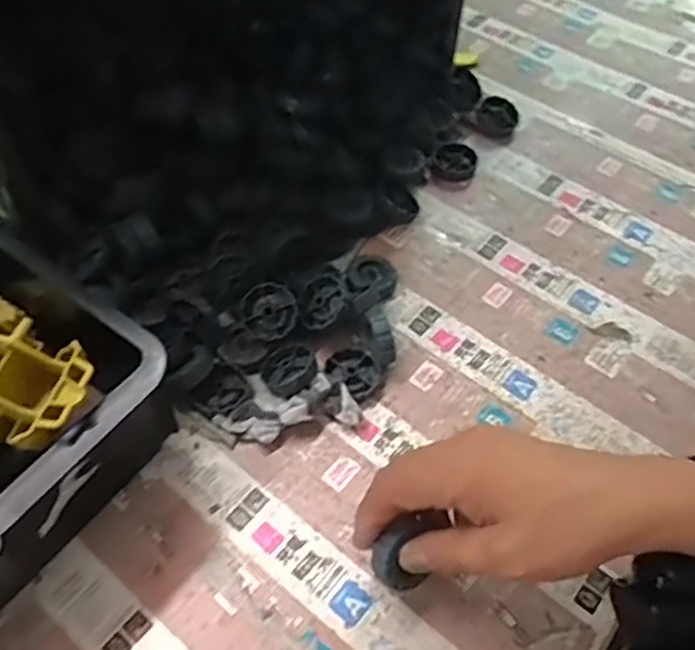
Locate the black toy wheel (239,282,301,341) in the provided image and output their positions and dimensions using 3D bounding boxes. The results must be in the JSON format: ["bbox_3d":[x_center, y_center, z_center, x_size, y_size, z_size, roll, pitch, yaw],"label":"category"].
[{"bbox_3d":[-0.054,-0.009,0.482,0.038,0.012,0.038,-15,87,3],"label":"black toy wheel"}]

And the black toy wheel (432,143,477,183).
[{"bbox_3d":[0.094,-0.141,0.600,0.036,0.014,0.040,11,56,5],"label":"black toy wheel"}]

